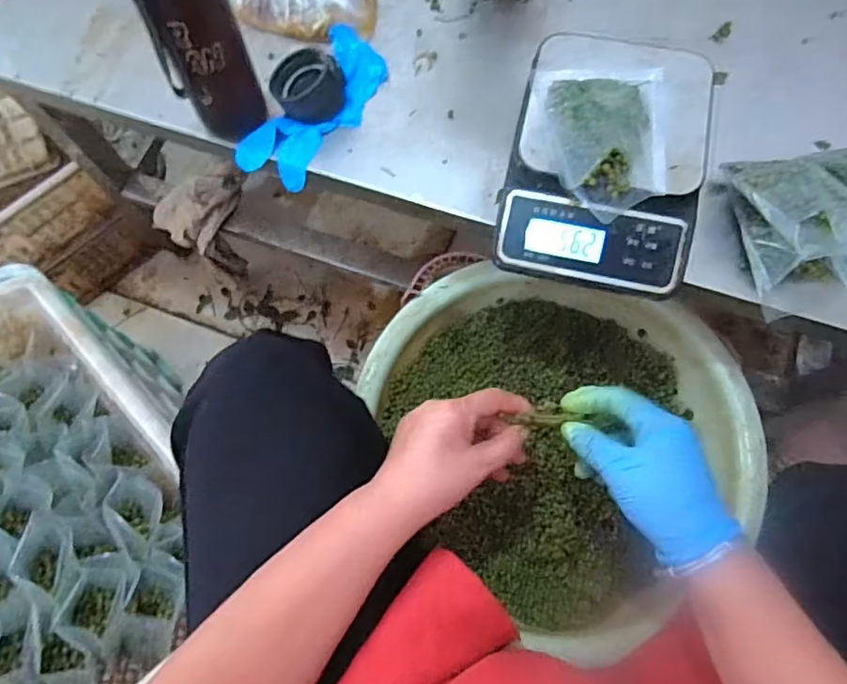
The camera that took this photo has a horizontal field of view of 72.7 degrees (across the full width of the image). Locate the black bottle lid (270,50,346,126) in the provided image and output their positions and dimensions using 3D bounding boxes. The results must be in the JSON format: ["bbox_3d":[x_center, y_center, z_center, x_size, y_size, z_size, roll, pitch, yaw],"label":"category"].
[{"bbox_3d":[-0.107,-0.234,0.520,0.062,0.044,0.049,26,74,10],"label":"black bottle lid"}]

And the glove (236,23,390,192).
[{"bbox_3d":[-0.097,-0.217,0.541,0.072,0.028,0.168,31,75,12],"label":"glove"}]

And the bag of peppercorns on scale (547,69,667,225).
[{"bbox_3d":[0.142,-0.160,0.441,0.088,0.033,0.124,5,71,4],"label":"bag of peppercorns on scale"}]

